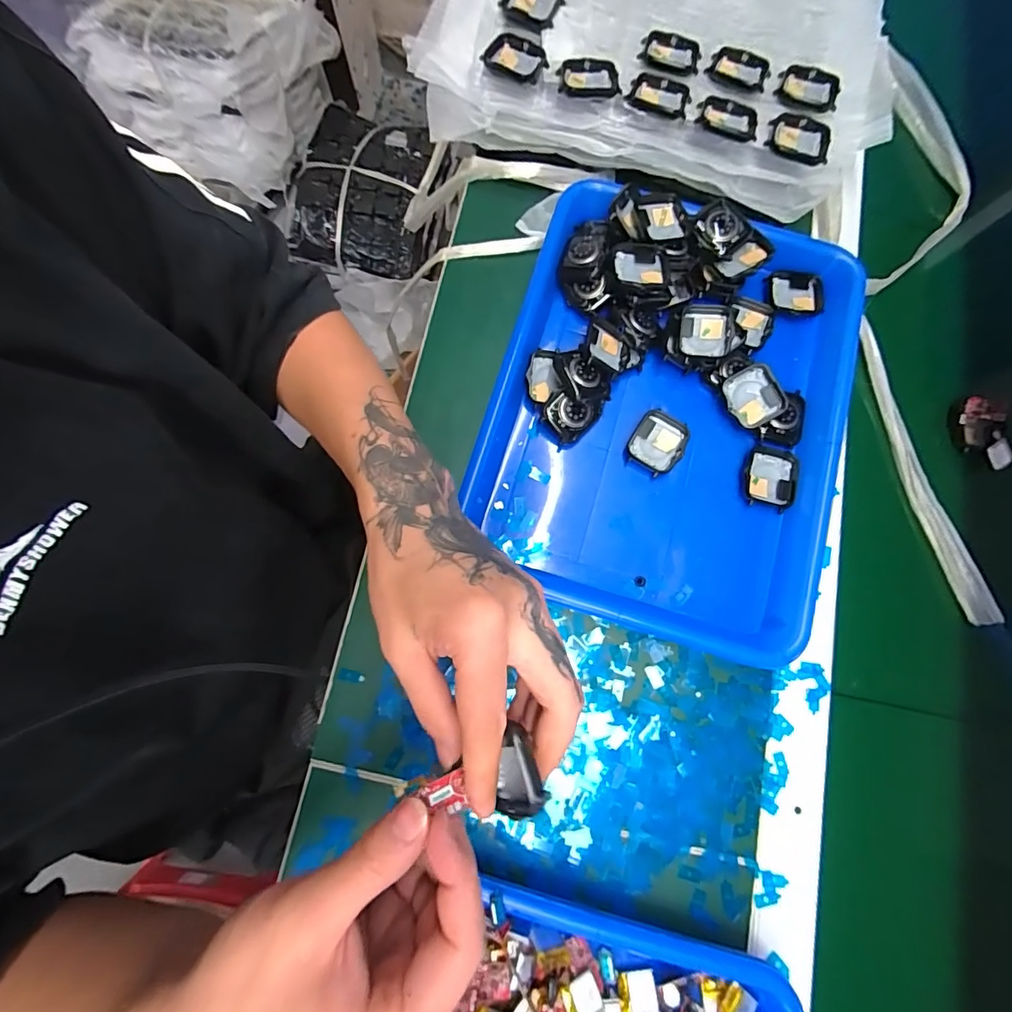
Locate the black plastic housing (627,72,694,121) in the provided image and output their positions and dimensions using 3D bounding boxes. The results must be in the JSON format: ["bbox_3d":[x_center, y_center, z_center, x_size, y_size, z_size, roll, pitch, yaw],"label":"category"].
[{"bbox_3d":[0.122,-0.323,0.374,0.045,0.005,0.030,19,78,4],"label":"black plastic housing"}]

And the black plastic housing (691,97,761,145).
[{"bbox_3d":[0.172,-0.301,0.369,0.046,0.006,0.034,17,78,3],"label":"black plastic housing"}]

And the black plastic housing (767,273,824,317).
[{"bbox_3d":[0.235,-0.171,0.383,0.040,0.009,0.035,4,78,0],"label":"black plastic housing"}]

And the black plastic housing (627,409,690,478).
[{"bbox_3d":[0.114,-0.046,0.356,0.037,0.013,0.043,29,79,6],"label":"black plastic housing"}]

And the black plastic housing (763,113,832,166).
[{"bbox_3d":[0.227,-0.286,0.367,0.047,0.007,0.038,13,78,2],"label":"black plastic housing"}]

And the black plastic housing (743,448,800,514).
[{"bbox_3d":[0.198,-0.020,0.356,0.040,0.008,0.046,19,78,3],"label":"black plastic housing"}]

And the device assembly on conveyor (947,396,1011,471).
[{"bbox_3d":[0.373,-0.056,0.371,0.033,0.017,0.055,1,78,0],"label":"device assembly on conveyor"}]

